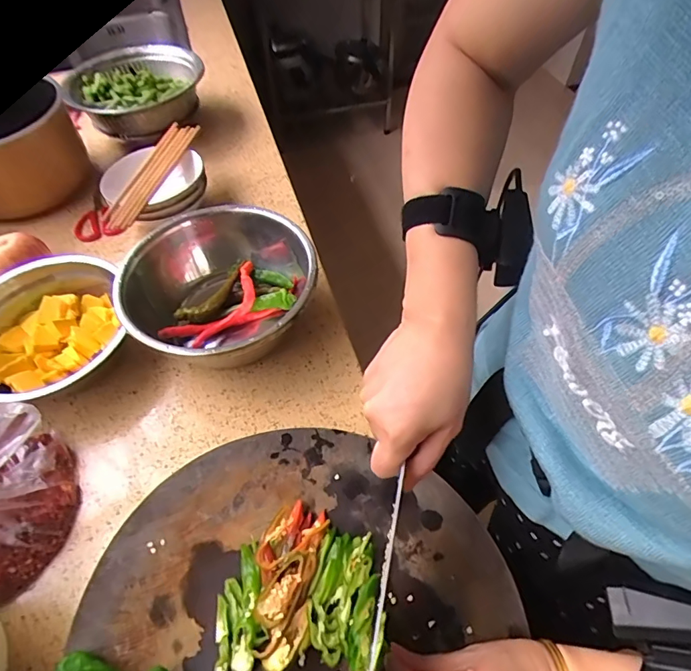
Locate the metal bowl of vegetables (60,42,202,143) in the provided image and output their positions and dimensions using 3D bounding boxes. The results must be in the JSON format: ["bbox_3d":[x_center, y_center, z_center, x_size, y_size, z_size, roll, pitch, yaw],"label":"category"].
[{"bbox_3d":[-0.400,-0.469,0.899,0.241,0.111,0.255,-22,56,-13],"label":"metal bowl of vegetables"}]

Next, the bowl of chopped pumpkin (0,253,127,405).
[{"bbox_3d":[-0.369,-0.001,0.565,0.183,0.089,0.208,-19,56,-12],"label":"bowl of chopped pumpkin"}]

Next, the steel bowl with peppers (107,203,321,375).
[{"bbox_3d":[-0.151,-0.051,0.584,0.225,0.102,0.237,-1,54,1],"label":"steel bowl with peppers"}]

